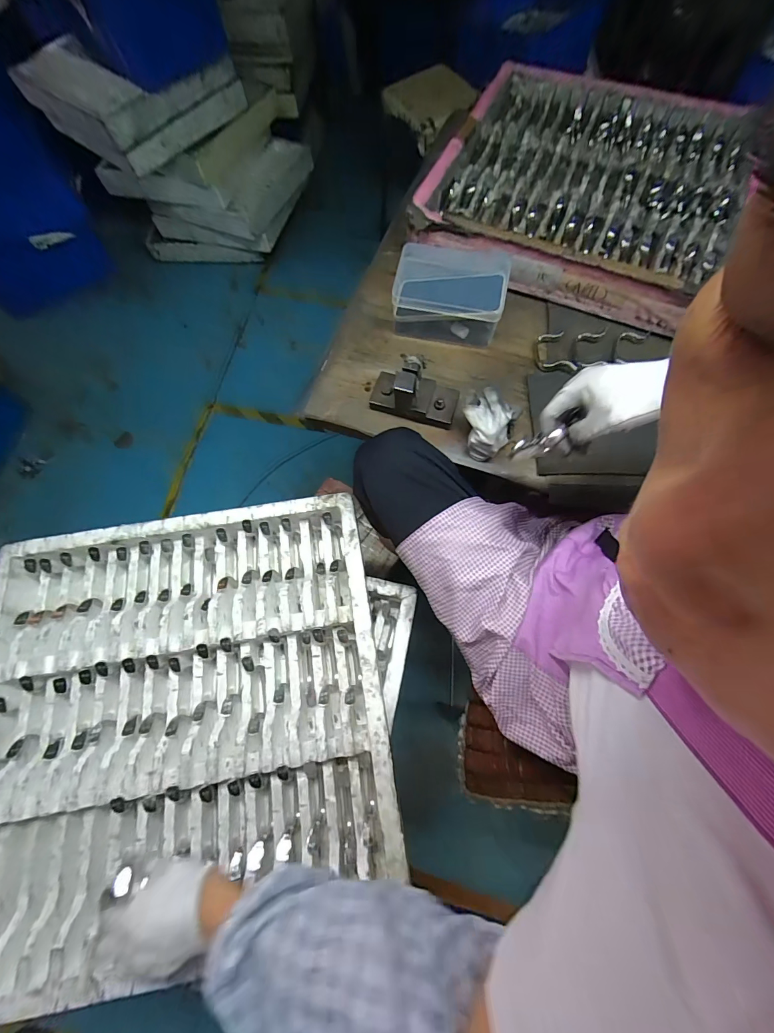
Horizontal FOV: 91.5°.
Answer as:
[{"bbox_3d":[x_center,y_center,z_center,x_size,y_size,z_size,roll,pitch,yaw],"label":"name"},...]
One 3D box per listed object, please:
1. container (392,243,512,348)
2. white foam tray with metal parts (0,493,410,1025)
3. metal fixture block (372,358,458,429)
[{"bbox_3d":[0.106,-0.383,0.645,0.180,0.070,0.150,10,70,4],"label":"container"},{"bbox_3d":[-0.278,0.259,0.530,0.543,0.063,0.533,-9,70,-2],"label":"white foam tray with metal parts"},{"bbox_3d":[0.042,-0.191,0.568,0.128,0.069,0.064,12,71,5],"label":"metal fixture block"}]

